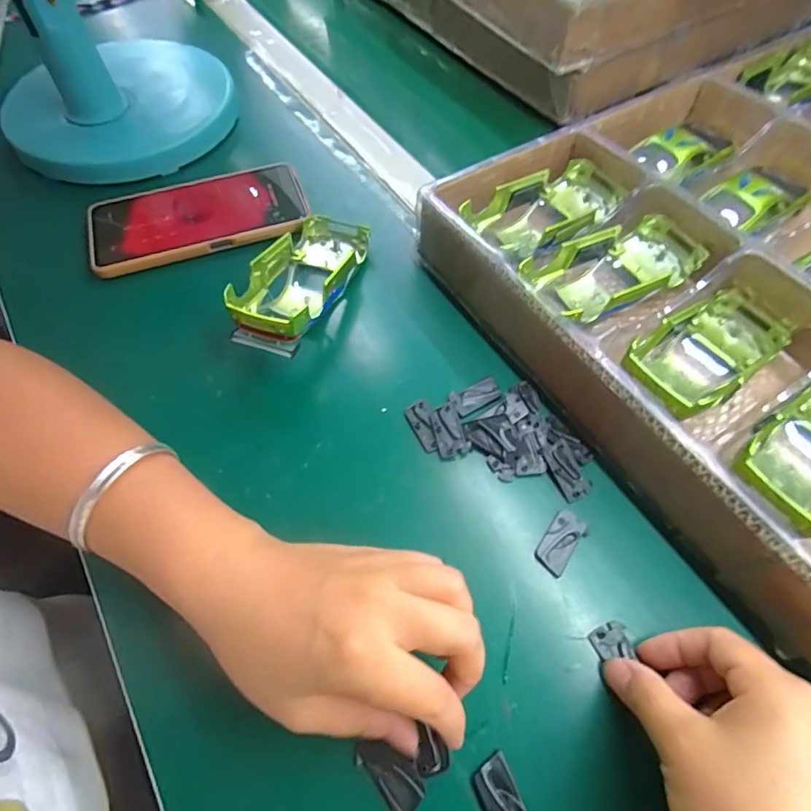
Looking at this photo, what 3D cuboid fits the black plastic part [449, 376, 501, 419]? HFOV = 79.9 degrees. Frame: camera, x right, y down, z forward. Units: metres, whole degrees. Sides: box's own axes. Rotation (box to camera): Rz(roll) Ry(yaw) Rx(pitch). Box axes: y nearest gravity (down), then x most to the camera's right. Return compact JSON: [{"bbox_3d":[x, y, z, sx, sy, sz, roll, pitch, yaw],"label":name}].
[{"bbox_3d":[0.045,-0.006,0.307,0.033,0.004,0.017,-25,64,-14],"label":"black plastic part"}]

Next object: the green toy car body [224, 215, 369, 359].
[{"bbox_3d":[-0.069,-0.086,0.336,0.058,0.038,0.130,10,45,7],"label":"green toy car body"}]

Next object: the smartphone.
[{"bbox_3d":[-0.162,-0.151,0.379,0.162,0.012,0.081,-14,61,-9],"label":"smartphone"}]

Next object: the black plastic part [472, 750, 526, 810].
[{"bbox_3d":[0.043,0.173,0.210,0.019,0.006,0.033,-26,64,-15],"label":"black plastic part"}]

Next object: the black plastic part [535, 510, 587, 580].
[{"bbox_3d":[0.085,0.075,0.264,0.018,0.004,0.033,36,66,18],"label":"black plastic part"}]

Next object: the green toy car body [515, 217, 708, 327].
[{"bbox_3d":[0.143,-0.091,0.326,0.119,0.029,0.054,-24,63,-14],"label":"green toy car body"}]

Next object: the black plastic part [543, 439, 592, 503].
[{"bbox_3d":[0.094,0.038,0.282,0.018,0.004,0.034,-21,63,-12],"label":"black plastic part"}]

